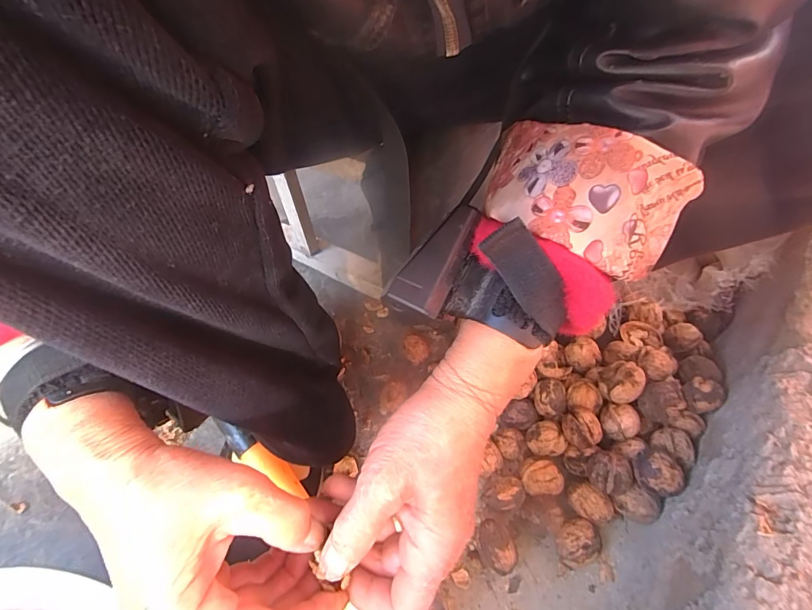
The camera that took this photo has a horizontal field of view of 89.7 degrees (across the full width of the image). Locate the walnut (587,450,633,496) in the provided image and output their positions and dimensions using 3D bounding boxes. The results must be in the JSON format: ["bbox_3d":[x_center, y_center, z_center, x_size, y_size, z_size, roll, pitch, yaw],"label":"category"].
[{"bbox_3d":[0.156,0.129,0.312,0.030,0.024,0.025,12,53,14],"label":"walnut"}]

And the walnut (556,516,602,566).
[{"bbox_3d":[0.129,0.181,0.310,0.030,0.025,0.027,-28,55,-17],"label":"walnut"}]

